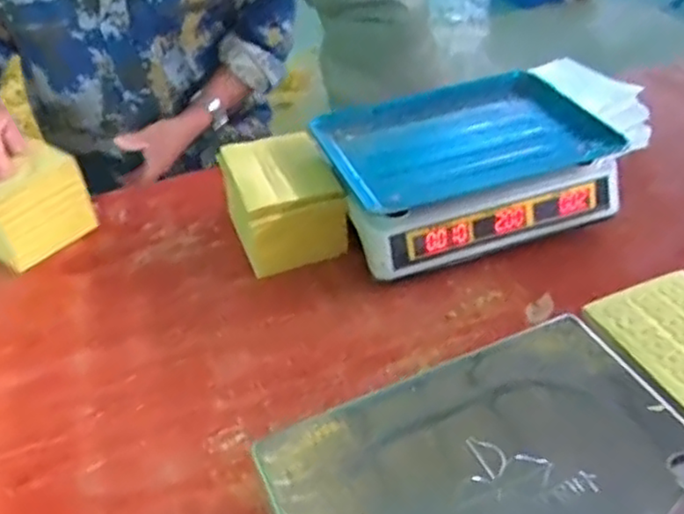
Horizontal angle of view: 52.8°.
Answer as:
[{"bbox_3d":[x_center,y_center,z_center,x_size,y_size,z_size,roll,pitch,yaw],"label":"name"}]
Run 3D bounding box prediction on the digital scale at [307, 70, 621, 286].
[{"bbox_3d":[0.151,-0.109,0.890,0.337,0.109,0.258,-14,40,-11],"label":"digital scale"}]

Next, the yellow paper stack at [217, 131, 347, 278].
[{"bbox_3d":[-0.074,-0.063,0.859,0.121,0.094,0.185,-15,40,-12],"label":"yellow paper stack"}]

